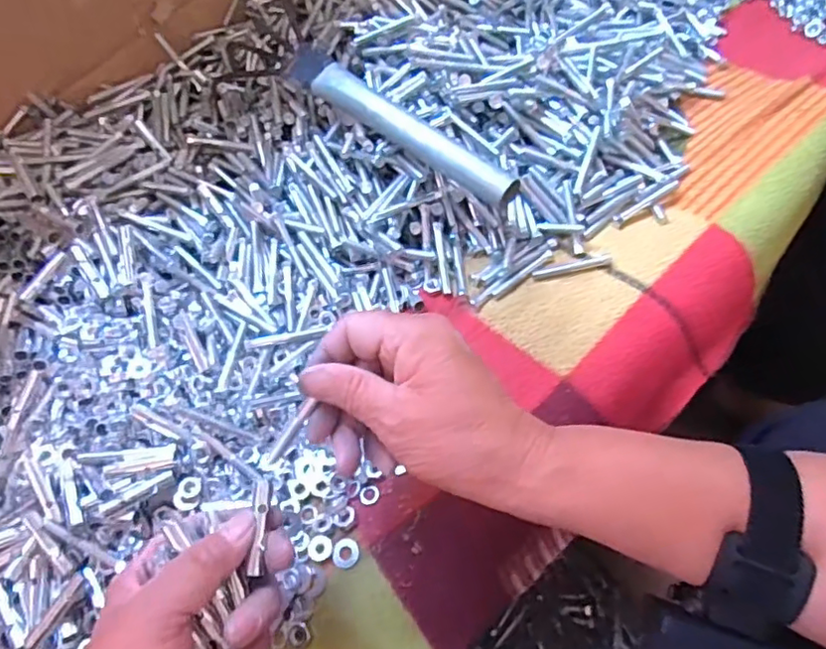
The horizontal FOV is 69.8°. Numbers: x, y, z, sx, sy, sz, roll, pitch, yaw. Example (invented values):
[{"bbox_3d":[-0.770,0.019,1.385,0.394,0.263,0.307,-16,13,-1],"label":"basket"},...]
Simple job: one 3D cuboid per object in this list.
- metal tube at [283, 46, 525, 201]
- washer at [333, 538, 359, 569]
[{"bbox_3d":[-0.016,-0.150,0.435,0.029,0.021,0.214,-42,62,-18],"label":"metal tube"},{"bbox_3d":[-0.041,0.137,0.356,0.016,0.004,0.016,-3,58,5],"label":"washer"}]

